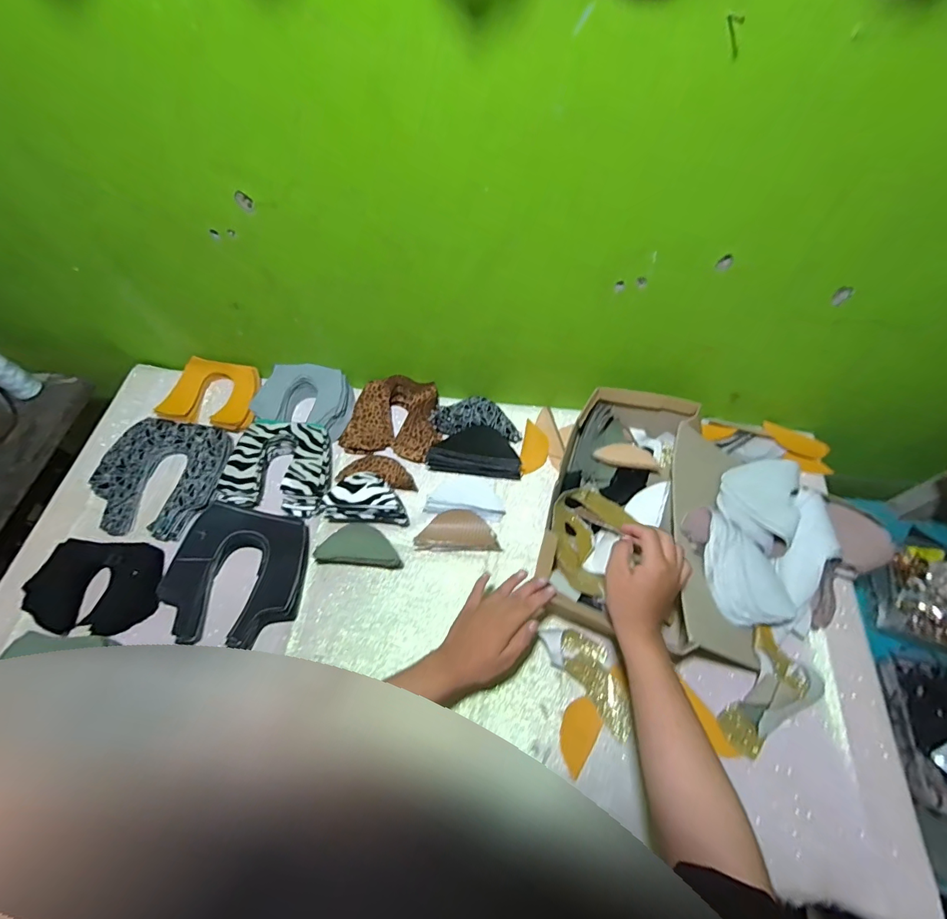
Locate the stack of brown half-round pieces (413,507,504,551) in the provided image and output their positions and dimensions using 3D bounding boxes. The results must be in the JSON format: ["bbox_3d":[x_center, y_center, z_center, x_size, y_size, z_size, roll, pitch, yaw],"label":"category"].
[{"bbox_3d":[-0.025,0.104,0.679,0.121,0.014,0.061,-1,61,-1],"label":"stack of brown half-round pieces"}]

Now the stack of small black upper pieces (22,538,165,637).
[{"bbox_3d":[-0.530,0.179,0.640,0.165,0.030,0.122,4,70,-2],"label":"stack of small black upper pieces"}]

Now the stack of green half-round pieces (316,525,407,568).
[{"bbox_3d":[-0.166,0.127,0.657,0.125,0.045,0.055,3,61,1],"label":"stack of green half-round pieces"}]

